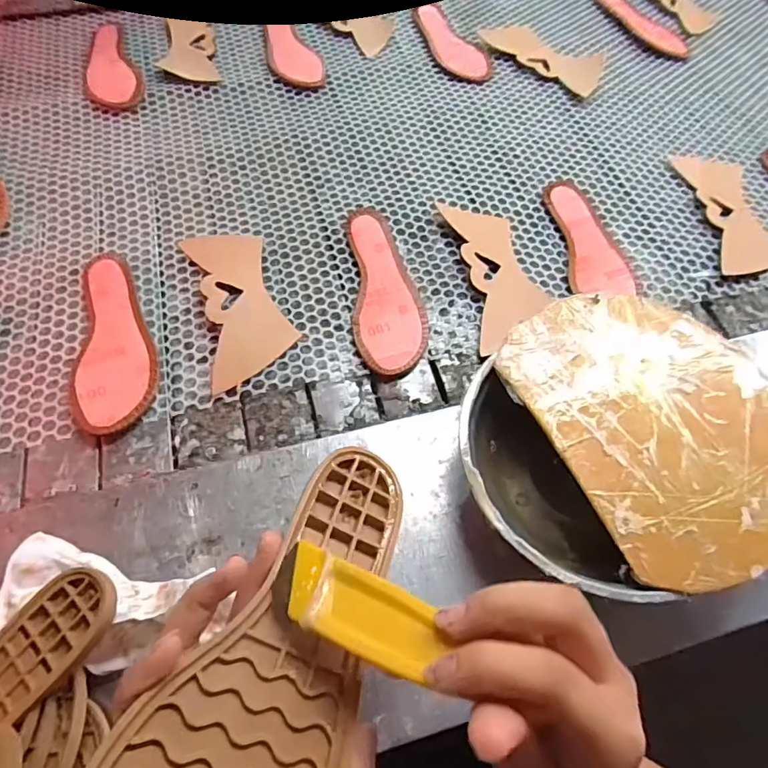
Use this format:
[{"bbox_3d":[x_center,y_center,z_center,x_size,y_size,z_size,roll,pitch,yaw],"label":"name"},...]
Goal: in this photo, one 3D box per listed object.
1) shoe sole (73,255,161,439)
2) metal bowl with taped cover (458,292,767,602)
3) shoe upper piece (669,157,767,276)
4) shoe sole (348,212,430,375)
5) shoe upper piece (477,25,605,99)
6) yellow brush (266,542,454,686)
[{"bbox_3d":[-0.274,-0.049,0.520,0.074,0.017,0.216,-11,63,-7],"label":"shoe sole"},{"bbox_3d":[0.186,0.046,0.417,0.247,0.072,0.234,1,62,-1],"label":"metal bowl with taped cover"},{"bbox_3d":[0.435,-0.217,0.636,0.086,0.012,0.203,1,62,-5],"label":"shoe upper piece"},{"bbox_3d":[0.001,-0.112,0.565,0.073,0.015,0.223,-5,63,-4],"label":"shoe sole"},{"bbox_3d":[0.257,-0.517,0.794,0.105,0.005,0.216,-38,66,-18],"label":"shoe upper piece"},{"bbox_3d":[-0.014,0.096,0.220,0.082,0.011,0.032,17,61,28],"label":"yellow brush"}]

